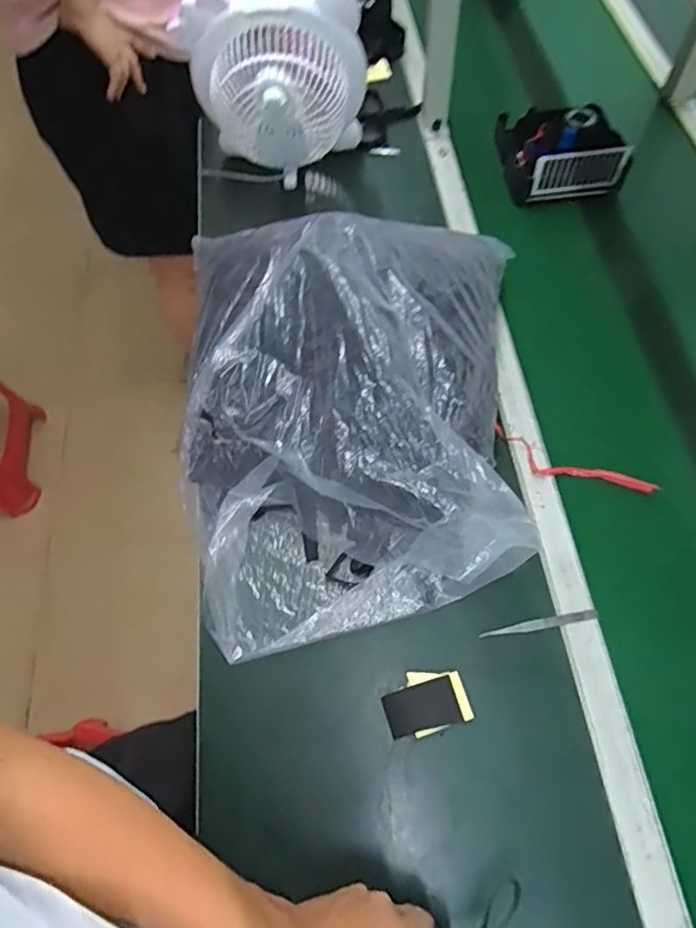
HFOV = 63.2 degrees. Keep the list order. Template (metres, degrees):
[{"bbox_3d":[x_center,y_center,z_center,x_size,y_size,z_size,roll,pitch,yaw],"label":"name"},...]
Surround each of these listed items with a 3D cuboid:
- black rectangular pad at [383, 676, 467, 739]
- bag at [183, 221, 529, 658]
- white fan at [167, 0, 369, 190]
[{"bbox_3d":[0.077,0.252,0.584,0.076,0.004,0.045,-15,64,-4],"label":"black rectangular pad"},{"bbox_3d":[-0.002,-0.088,0.671,0.392,0.156,0.562,-2,64,2],"label":"bag"},{"bbox_3d":[-0.105,-0.549,0.850,0.264,0.250,0.117,-6,64,1],"label":"white fan"}]

